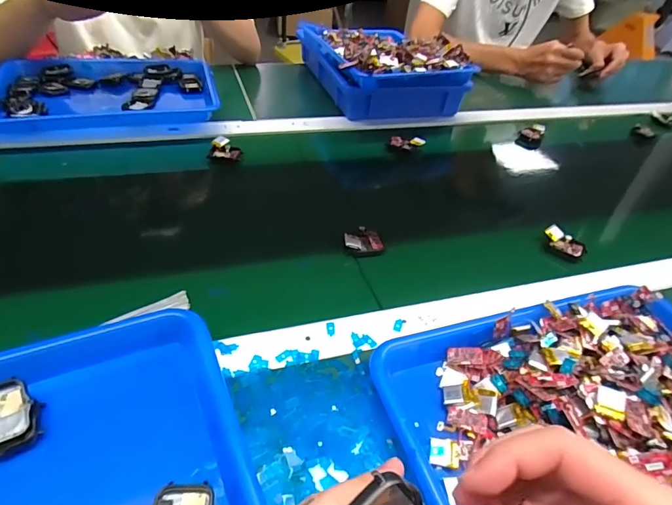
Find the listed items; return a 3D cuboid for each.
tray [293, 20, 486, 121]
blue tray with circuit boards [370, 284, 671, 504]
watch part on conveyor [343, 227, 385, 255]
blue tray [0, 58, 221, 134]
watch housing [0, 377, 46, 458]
[{"bbox_3d":[0.080,-0.368,0.842,0.236,0.105,0.312,-11,45,-20],"label":"tray"},{"bbox_3d":[0.217,0.138,0.342,0.332,0.055,0.253,-8,44,-16],"label":"blue tray with circuit boards"},{"bbox_3d":[0.031,-0.013,0.516,0.046,0.012,0.038,-6,44,-14],"label":"watch part on conveyor"},{"bbox_3d":[-0.378,-0.269,0.726,0.334,0.038,0.247,-10,45,-19],"label":"blue tray"},{"bbox_3d":[-0.239,0.119,0.312,0.044,0.011,0.051,-12,62,-31],"label":"watch housing"}]

